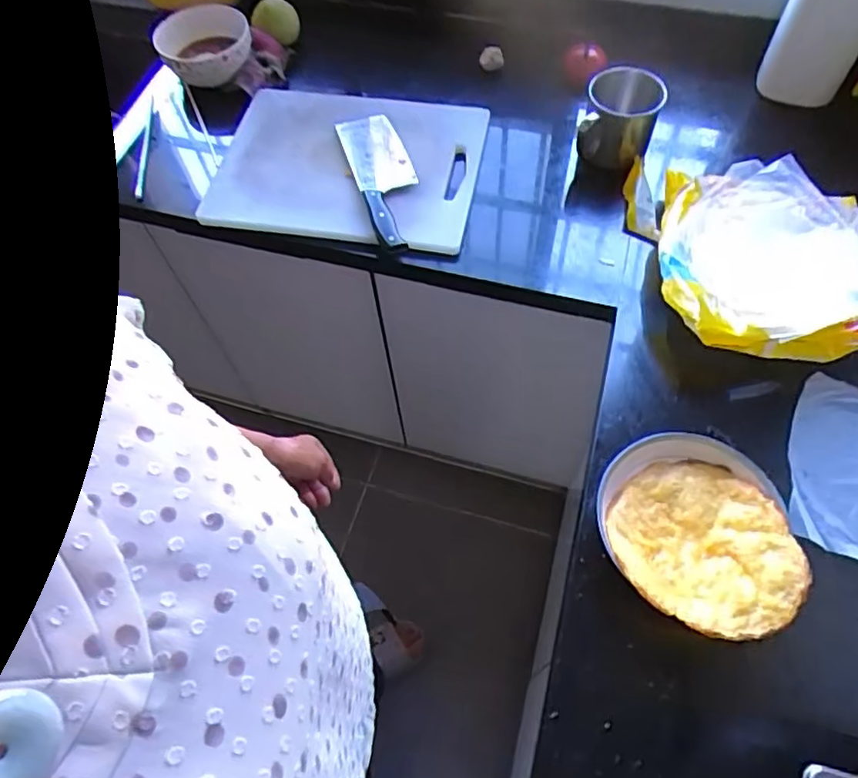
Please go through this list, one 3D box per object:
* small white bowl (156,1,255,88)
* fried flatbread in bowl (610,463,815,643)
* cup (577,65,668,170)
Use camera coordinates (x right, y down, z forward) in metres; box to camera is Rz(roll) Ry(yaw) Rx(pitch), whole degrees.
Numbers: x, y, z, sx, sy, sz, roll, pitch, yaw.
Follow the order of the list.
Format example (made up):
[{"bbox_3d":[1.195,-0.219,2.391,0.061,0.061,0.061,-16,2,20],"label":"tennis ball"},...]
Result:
[{"bbox_3d":[-0.345,-0.531,0.945,0.137,0.054,0.139,-1,61,3],"label":"small white bowl"},{"bbox_3d":[0.267,0.154,0.605,0.165,0.046,0.173,-1,61,3],"label":"fried flatbread in bowl"},{"bbox_3d":[0.275,-0.388,0.883,0.102,0.106,0.104,-1,61,3],"label":"cup"}]

